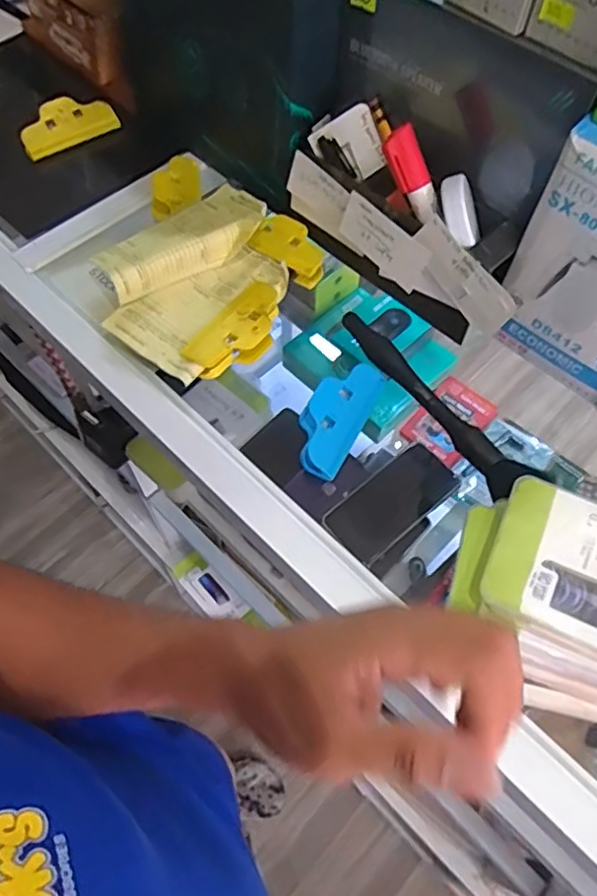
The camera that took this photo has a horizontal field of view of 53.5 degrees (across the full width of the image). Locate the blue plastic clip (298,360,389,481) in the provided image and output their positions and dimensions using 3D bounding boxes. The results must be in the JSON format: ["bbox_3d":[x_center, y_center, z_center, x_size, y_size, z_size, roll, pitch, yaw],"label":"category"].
[{"bbox_3d":[0.030,-0.029,0.458,0.045,0.025,0.101,25,63,12],"label":"blue plastic clip"}]

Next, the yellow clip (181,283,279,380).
[{"bbox_3d":[-0.045,-0.095,0.492,0.048,0.023,0.098,33,65,16],"label":"yellow clip"}]

